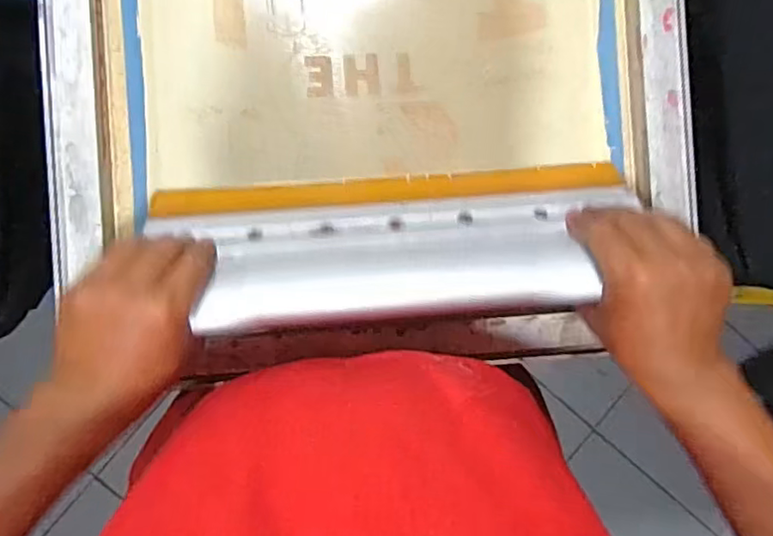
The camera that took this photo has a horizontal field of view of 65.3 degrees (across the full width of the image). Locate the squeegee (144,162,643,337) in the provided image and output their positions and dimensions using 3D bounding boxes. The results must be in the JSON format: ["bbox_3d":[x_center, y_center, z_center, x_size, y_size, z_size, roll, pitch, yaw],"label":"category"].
[{"bbox_3d":[0.009,-0.014,0.418,0.329,0.137,0.032,-4,135,-4],"label":"squeegee"}]

